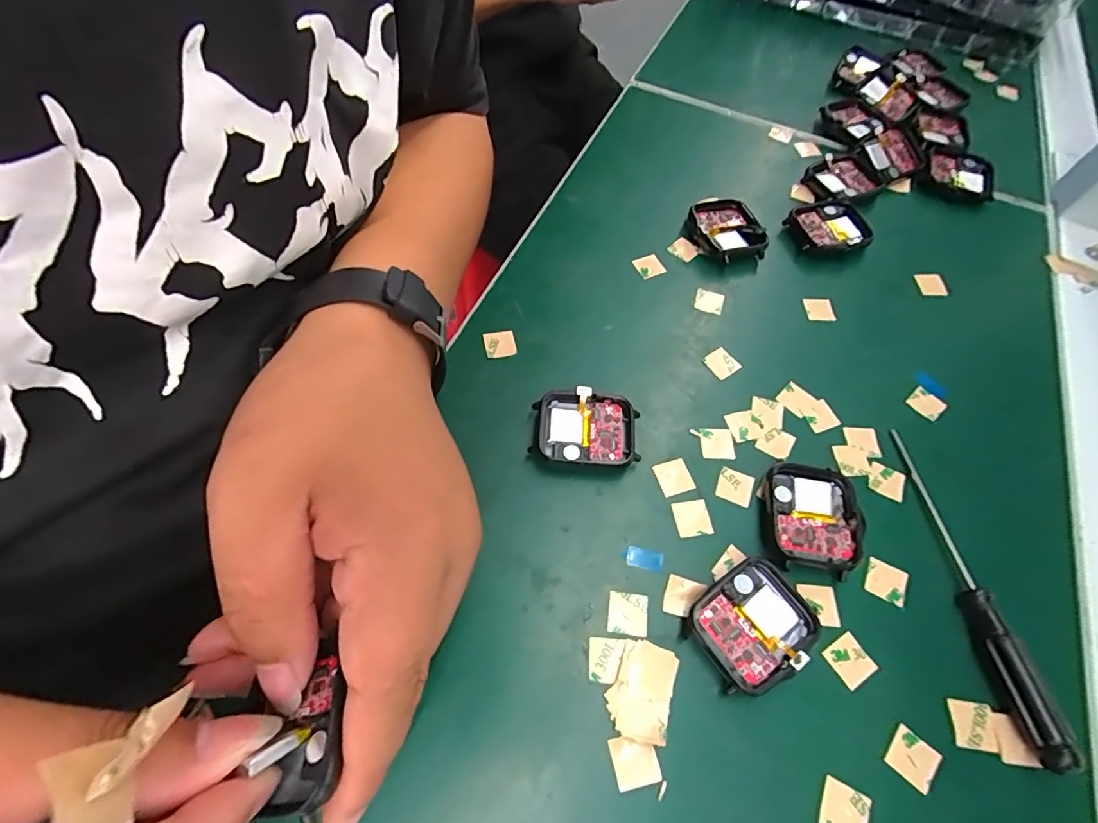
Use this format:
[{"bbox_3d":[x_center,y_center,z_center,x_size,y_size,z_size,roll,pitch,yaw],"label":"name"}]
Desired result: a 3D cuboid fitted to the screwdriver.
[{"bbox_3d":[0.171,0.066,0.206,0.010,0.016,0.131,0,61,-4],"label":"screwdriver"}]

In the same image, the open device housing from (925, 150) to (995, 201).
[{"bbox_3d":[0.273,-0.156,0.336,0.029,0.017,0.045,-32,68,-19],"label":"open device housing"}]

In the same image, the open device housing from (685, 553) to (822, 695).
[{"bbox_3d":[0.077,0.082,0.194,0.043,0.011,0.038,-25,65,-16],"label":"open device housing"}]

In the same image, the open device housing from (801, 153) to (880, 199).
[{"bbox_3d":[0.189,-0.152,0.329,0.046,0.011,0.036,-27,66,-17],"label":"open device housing"}]

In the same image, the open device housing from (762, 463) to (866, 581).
[{"bbox_3d":[0.112,0.046,0.216,0.036,0.012,0.045,8,61,1],"label":"open device housing"}]

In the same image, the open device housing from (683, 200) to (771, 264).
[{"bbox_3d":[0.104,-0.107,0.302,0.038,0.012,0.047,-20,64,-14],"label":"open device housing"}]

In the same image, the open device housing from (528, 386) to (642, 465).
[{"bbox_3d":[0.017,0.008,0.232,0.046,0.013,0.034,9,61,1],"label":"open device housing"}]

